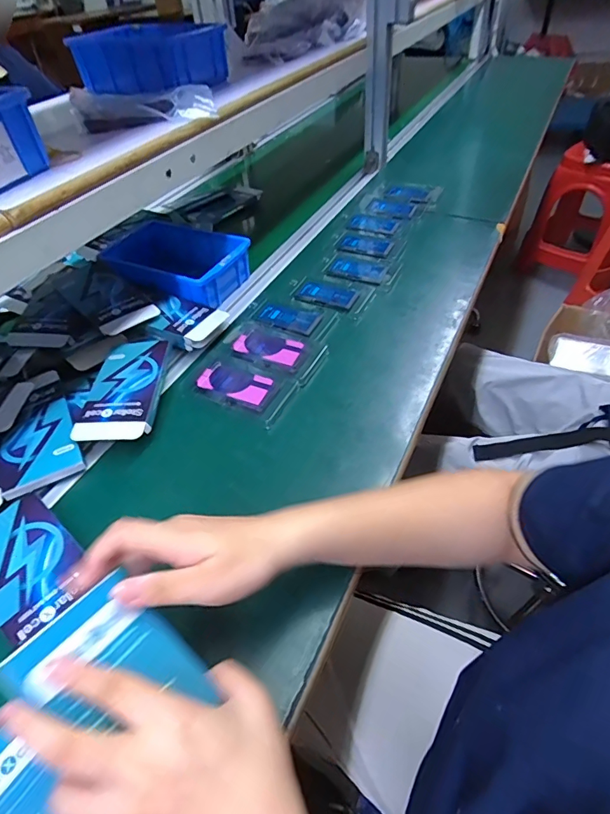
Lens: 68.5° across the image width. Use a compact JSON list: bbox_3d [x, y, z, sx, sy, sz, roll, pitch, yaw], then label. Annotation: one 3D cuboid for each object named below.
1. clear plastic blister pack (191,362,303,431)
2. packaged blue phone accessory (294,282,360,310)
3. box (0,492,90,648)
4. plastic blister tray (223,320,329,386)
[{"bbox_3d":[-0.074,-0.021,0.528,0.116,0.005,0.066,18,51,18],"label":"clear plastic blister pack"},{"bbox_3d":[0.032,-0.163,0.656,0.089,0.005,0.047,16,51,17],"label":"packaged blue phone accessory"},{"bbox_3d":[-0.241,0.137,0.391,0.121,0.018,0.077,31,56,27],"label":"box"},{"bbox_3d":[-0.039,-0.075,0.573,0.131,0.007,0.070,24,53,23],"label":"plastic blister tray"}]

